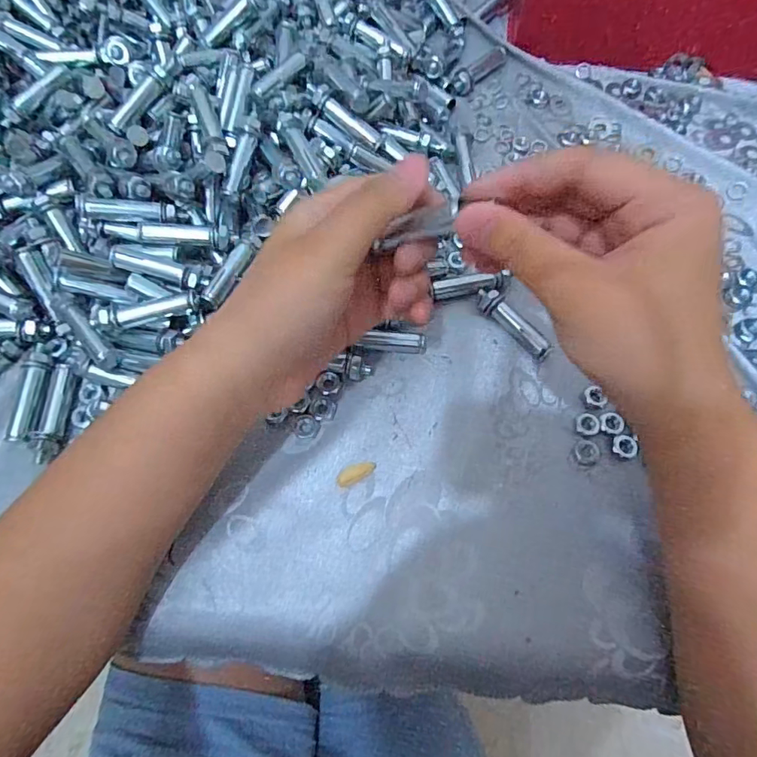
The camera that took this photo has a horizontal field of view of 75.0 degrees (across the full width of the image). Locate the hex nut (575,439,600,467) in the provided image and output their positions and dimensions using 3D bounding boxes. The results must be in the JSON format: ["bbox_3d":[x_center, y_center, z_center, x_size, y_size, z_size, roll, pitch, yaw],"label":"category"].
[{"bbox_3d":[0.114,0.040,0.269,0.014,0.004,0.014,-22,71,-9],"label":"hex nut"}]

